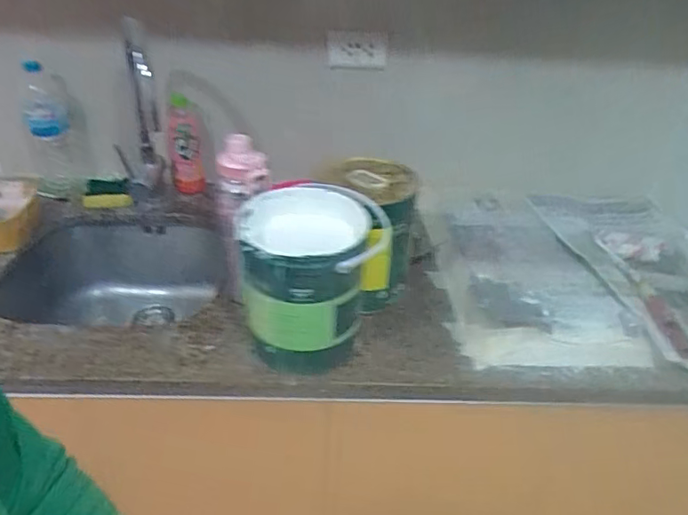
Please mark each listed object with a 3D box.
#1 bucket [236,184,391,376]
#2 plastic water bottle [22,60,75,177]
[{"bbox_3d":[-0.044,0.037,0.749,0.184,0.219,0.158,0,35,-5],"label":"bucket"},{"bbox_3d":[-0.561,-0.252,1.022,0.073,0.227,0.071,-16,40,-25],"label":"plastic water bottle"}]

